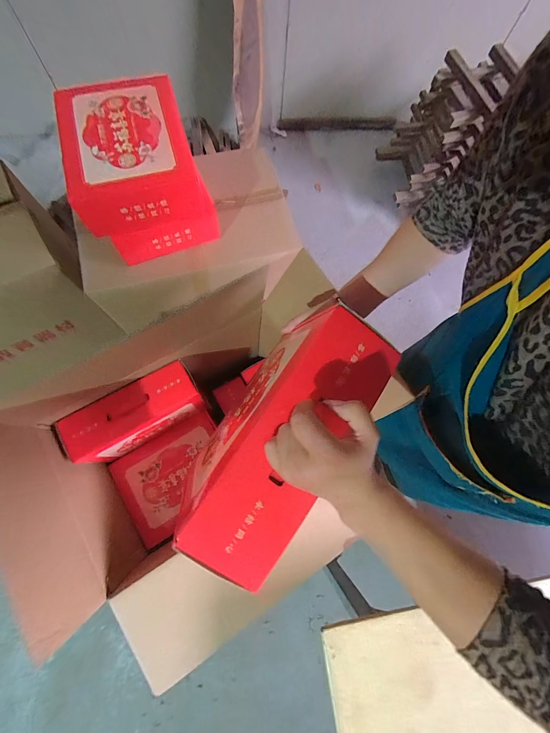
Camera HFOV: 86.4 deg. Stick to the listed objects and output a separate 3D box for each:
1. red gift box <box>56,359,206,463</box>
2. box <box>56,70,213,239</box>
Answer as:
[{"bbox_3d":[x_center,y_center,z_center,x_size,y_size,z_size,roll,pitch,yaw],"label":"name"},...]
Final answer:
[{"bbox_3d":[-0.370,0.126,0.818,0.322,0.231,0.114,-29,79,-11],"label":"red gift box"},{"bbox_3d":[-0.350,-0.529,0.715,0.266,0.132,0.346,-12,76,-7],"label":"box"}]

